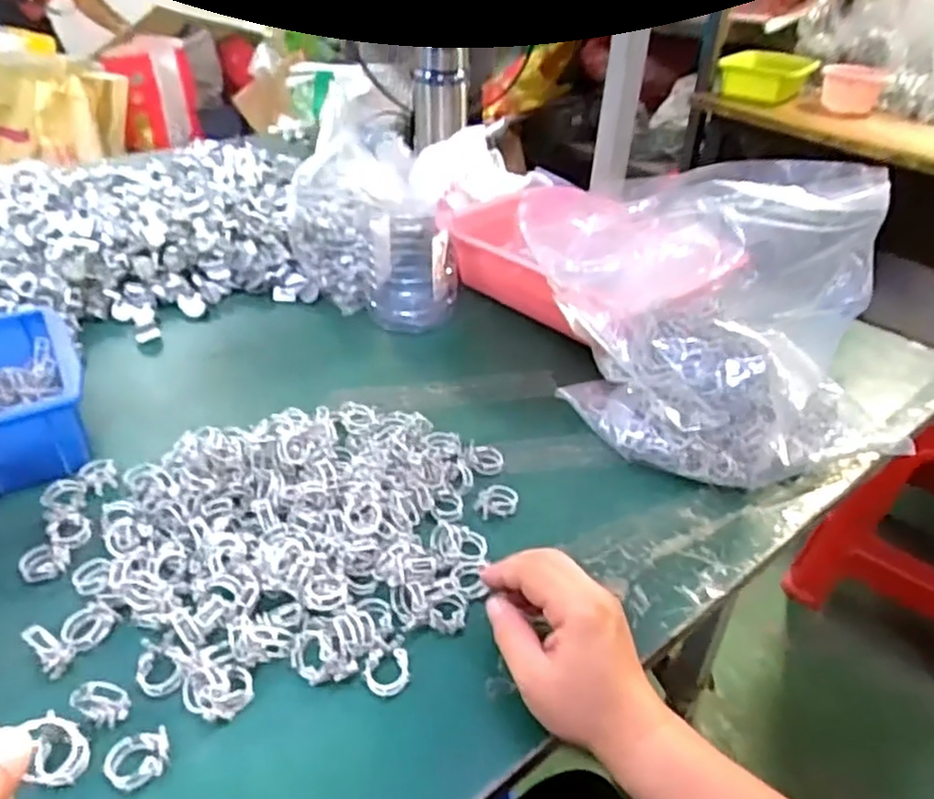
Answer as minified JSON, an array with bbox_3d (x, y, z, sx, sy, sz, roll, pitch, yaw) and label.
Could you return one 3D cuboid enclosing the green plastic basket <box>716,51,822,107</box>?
[{"bbox_3d":[0.713,-0.773,1.685,0.162,0.085,0.197,-18,38,-27],"label":"green plastic basket"}]

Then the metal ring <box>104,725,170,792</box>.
[{"bbox_3d":[-0.173,0.187,0.367,0.031,0.013,0.027,4,35,1],"label":"metal ring"}]

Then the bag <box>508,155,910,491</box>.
[{"bbox_3d":[0.216,-0.064,0.575,0.258,0.223,0.169,-6,36,-13],"label":"bag"}]

